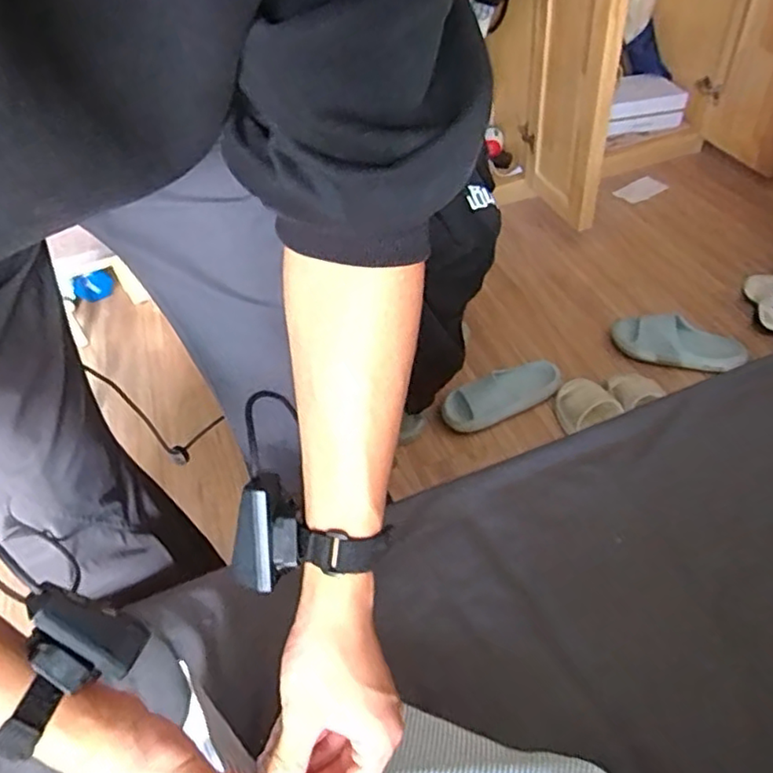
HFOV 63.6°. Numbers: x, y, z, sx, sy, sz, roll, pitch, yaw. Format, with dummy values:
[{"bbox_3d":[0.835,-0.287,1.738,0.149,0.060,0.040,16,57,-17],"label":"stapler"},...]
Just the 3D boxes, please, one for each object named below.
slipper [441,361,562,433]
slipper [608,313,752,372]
[{"bbox_3d":[0.243,0.017,1.302,0.266,0.047,0.095,-22,47,-14],"label":"slipper"},{"bbox_3d":[0.627,-0.091,1.356,0.269,0.069,0.105,19,51,25],"label":"slipper"}]

